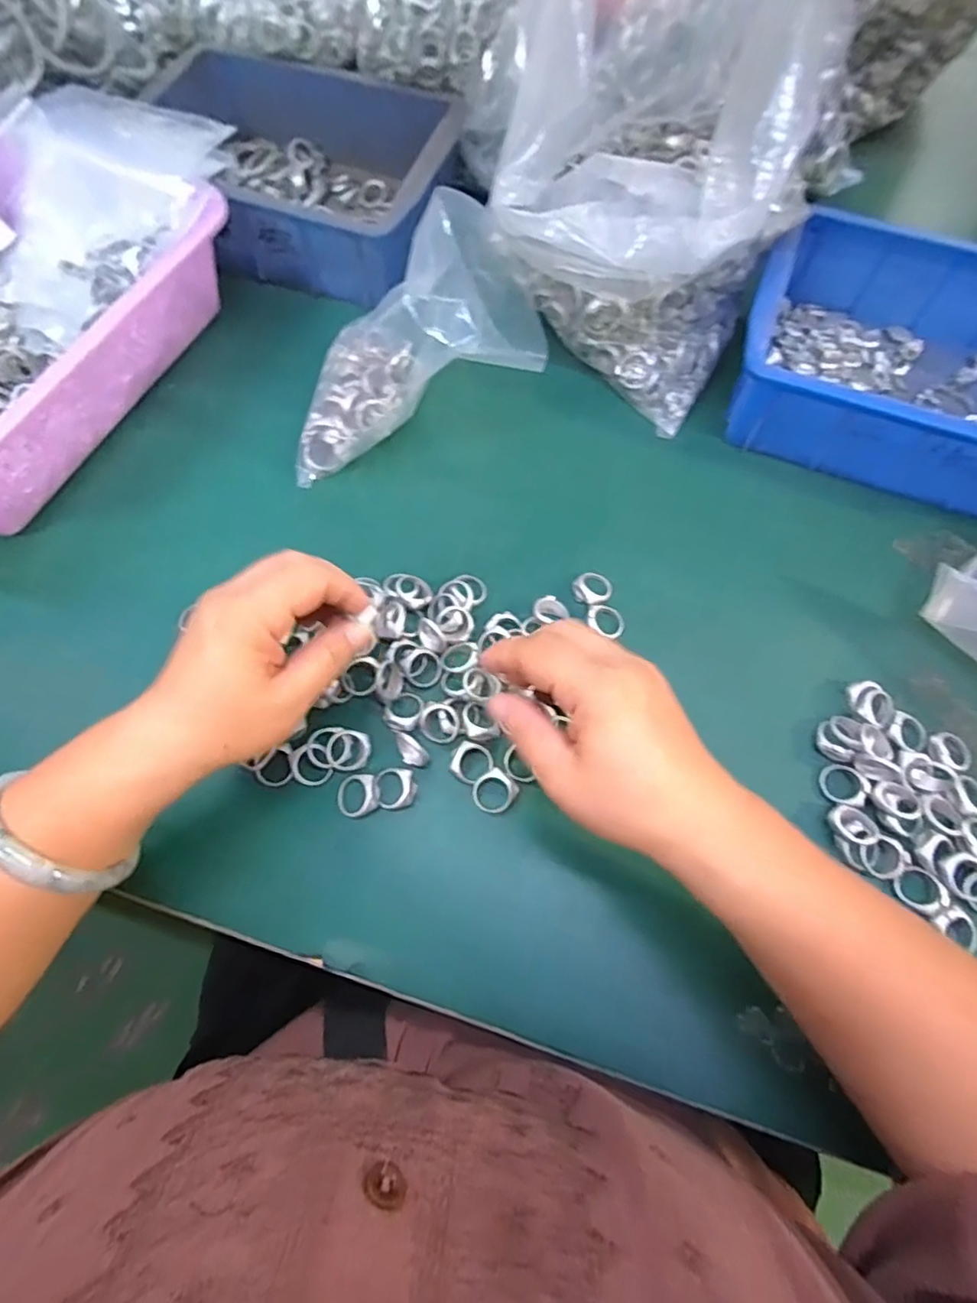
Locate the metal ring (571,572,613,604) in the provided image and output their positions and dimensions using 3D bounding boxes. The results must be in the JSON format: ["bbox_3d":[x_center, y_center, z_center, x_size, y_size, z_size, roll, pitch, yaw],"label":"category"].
[{"bbox_3d":[0.066,-0.040,0.386,0.025,0.007,0.021,-26,70,-13],"label":"metal ring"}]

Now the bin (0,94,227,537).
[{"bbox_3d":[-0.333,-0.221,0.413,0.212,0.087,0.288,23,69,7],"label":"bin"}]

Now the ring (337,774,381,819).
[{"bbox_3d":[-0.072,0.078,0.331,0.021,0.009,0.023,1,68,-1],"label":"ring"}]

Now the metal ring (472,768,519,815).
[{"bbox_3d":[0.003,0.078,0.334,0.022,0.004,0.023,0,86,7],"label":"metal ring"}]

